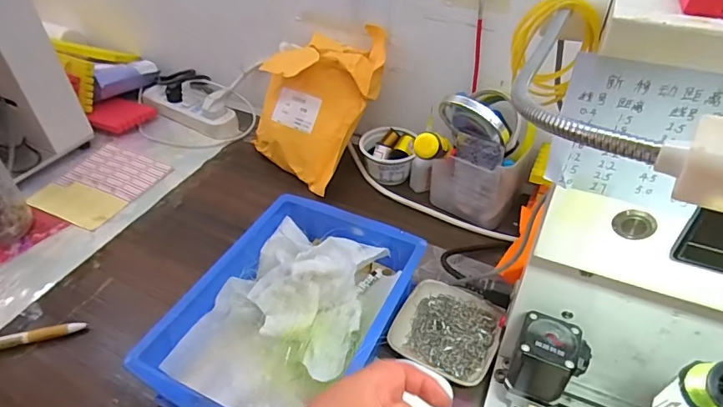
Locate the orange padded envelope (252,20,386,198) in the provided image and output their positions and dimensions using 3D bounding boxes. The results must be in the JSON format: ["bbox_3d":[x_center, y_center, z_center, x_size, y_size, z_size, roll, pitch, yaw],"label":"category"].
[{"bbox_3d":[-0.069,-0.144,0.632,0.154,0.224,0.051,29,13,13],"label":"orange padded envelope"}]

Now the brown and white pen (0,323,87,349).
[{"bbox_3d":[-0.357,0.141,0.478,0.142,0.015,0.015,-9,42,-9],"label":"brown and white pen"}]

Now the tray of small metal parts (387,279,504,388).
[{"bbox_3d":[0.086,0.126,0.464,0.097,0.018,0.092,23,47,25],"label":"tray of small metal parts"}]

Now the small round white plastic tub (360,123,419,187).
[{"bbox_3d":[0.037,-0.069,0.659,0.073,0.048,0.076,-1,42,1],"label":"small round white plastic tub"}]

